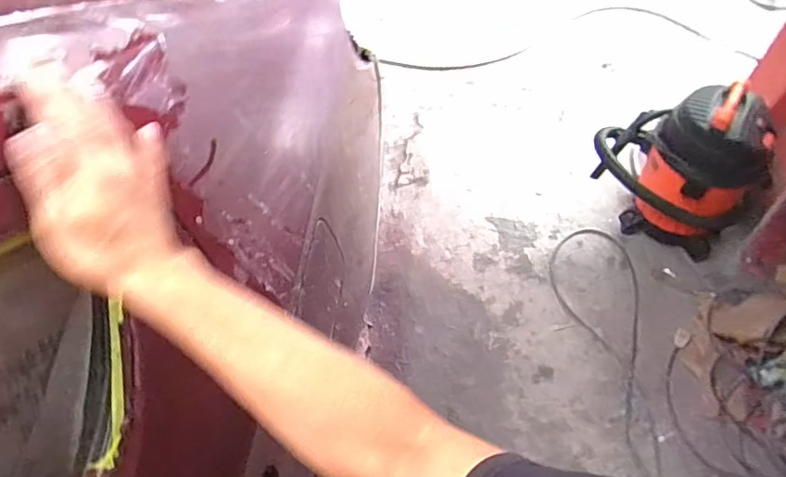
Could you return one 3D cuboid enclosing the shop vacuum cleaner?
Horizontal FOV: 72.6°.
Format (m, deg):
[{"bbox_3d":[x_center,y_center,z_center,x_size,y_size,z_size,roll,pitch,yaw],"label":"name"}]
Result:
[{"bbox_3d":[0.754,-0.189,1.437,0.271,0.456,0.413,-38,66,-26],"label":"shop vacuum cleaner"}]

